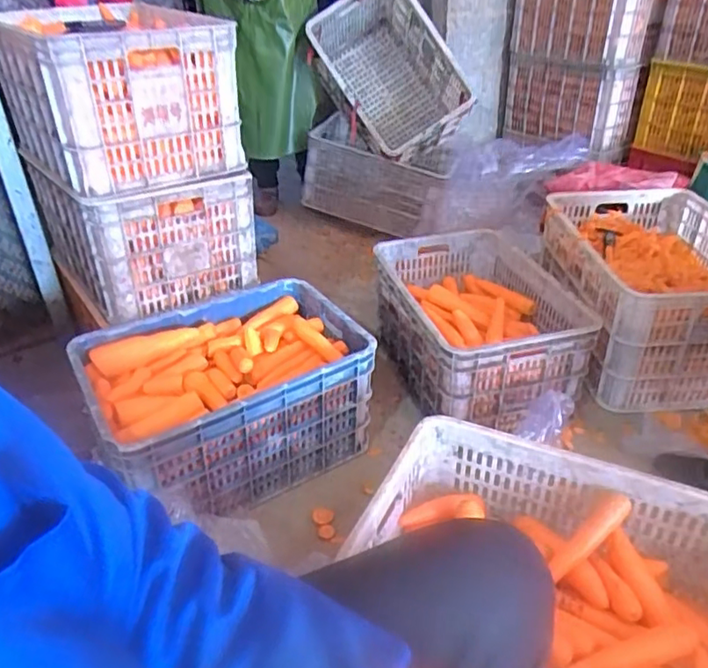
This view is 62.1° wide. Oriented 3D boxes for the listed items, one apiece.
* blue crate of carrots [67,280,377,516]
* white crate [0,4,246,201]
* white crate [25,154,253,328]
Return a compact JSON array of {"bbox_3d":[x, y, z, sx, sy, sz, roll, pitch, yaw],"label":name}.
[{"bbox_3d":[-0.247,0.130,1.231,0.517,0.265,0.356,-22,38,-28],"label":"blue crate of carrots"},{"bbox_3d":[-0.535,-0.533,1.282,0.356,0.277,0.549,-26,40,-32],"label":"white crate"},{"bbox_3d":[-0.488,-0.262,1.365,0.346,0.247,0.435,-24,39,-31],"label":"white crate"}]

